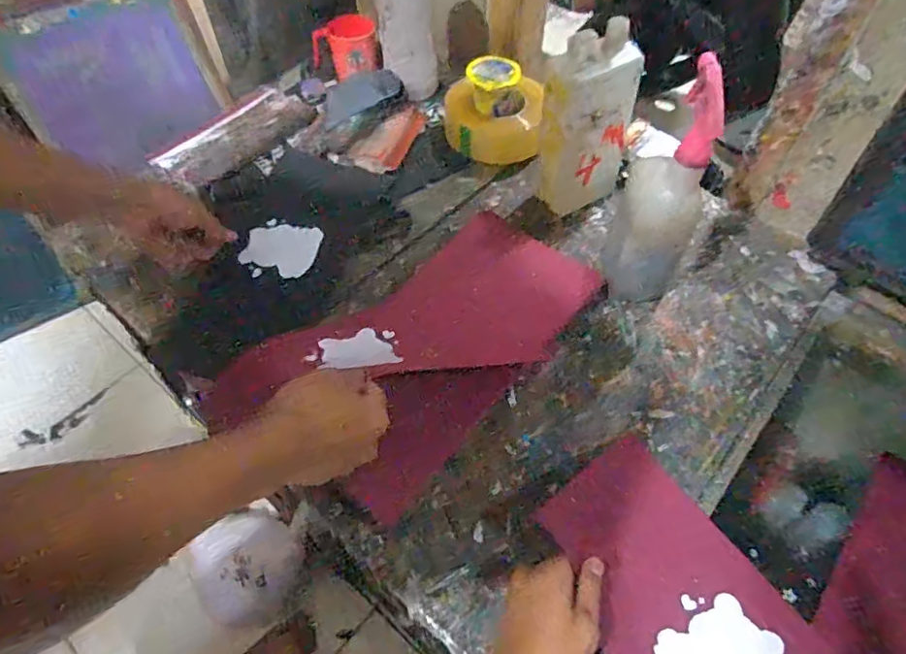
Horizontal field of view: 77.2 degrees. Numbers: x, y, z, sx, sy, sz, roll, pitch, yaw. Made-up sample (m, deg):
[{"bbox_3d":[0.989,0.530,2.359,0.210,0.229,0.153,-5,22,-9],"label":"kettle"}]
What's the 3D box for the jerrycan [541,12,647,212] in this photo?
[{"bbox_3d":[0.160,-0.234,0.678,0.100,0.208,0.075,-29,59,-21],"label":"jerrycan"}]

